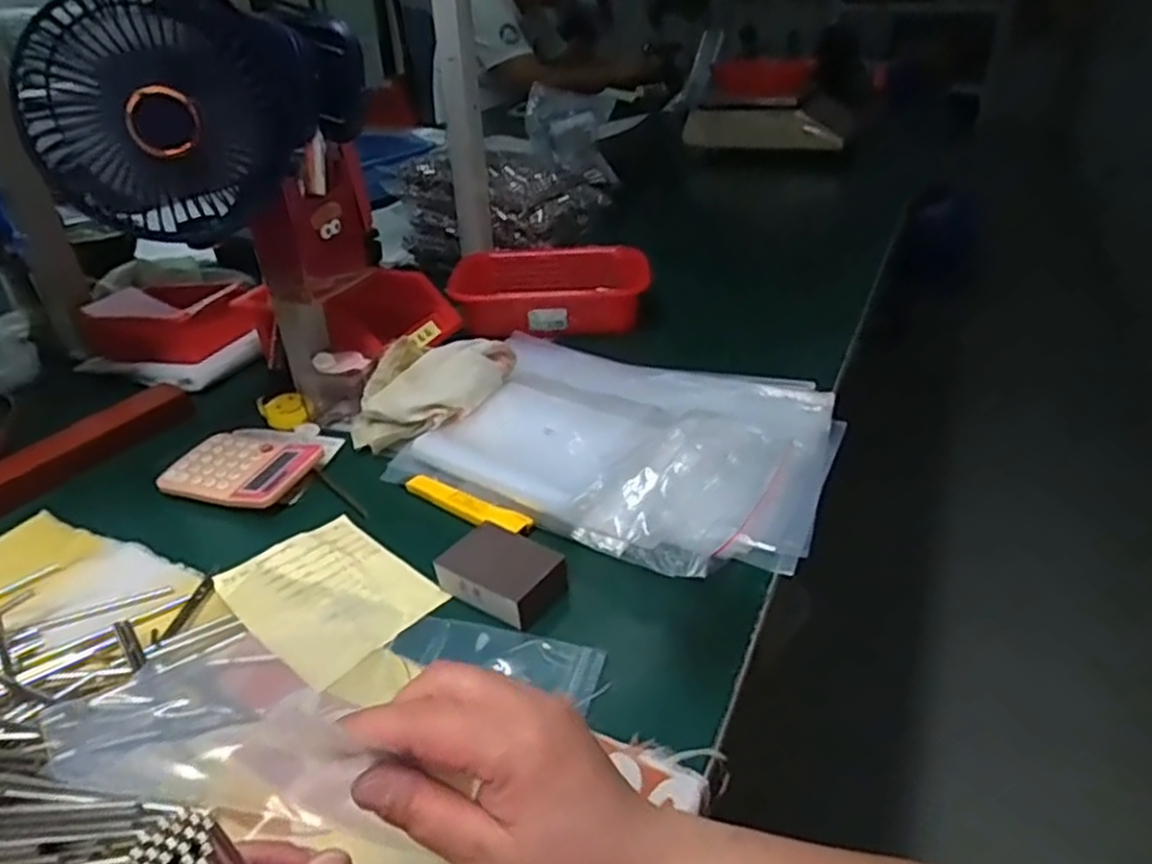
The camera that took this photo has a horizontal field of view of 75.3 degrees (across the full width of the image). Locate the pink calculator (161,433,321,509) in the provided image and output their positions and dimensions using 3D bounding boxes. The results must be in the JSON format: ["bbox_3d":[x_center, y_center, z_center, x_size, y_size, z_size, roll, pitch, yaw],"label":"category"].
[{"bbox_3d":[-0.274,0.030,0.611,0.113,0.013,0.086,11,34,20],"label":"pink calculator"}]

